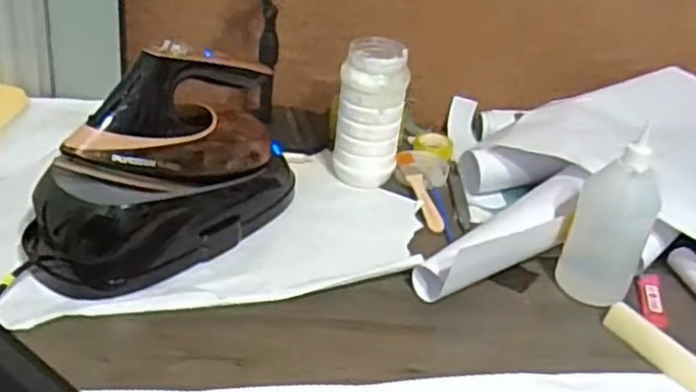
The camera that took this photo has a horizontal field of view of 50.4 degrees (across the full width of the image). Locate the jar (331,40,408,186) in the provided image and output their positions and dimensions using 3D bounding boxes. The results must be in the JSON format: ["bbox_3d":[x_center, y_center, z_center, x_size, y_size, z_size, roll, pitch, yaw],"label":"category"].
[{"bbox_3d":[0.027,-0.098,0.893,0.080,0.157,0.081,3,38,-2],"label":"jar"}]

